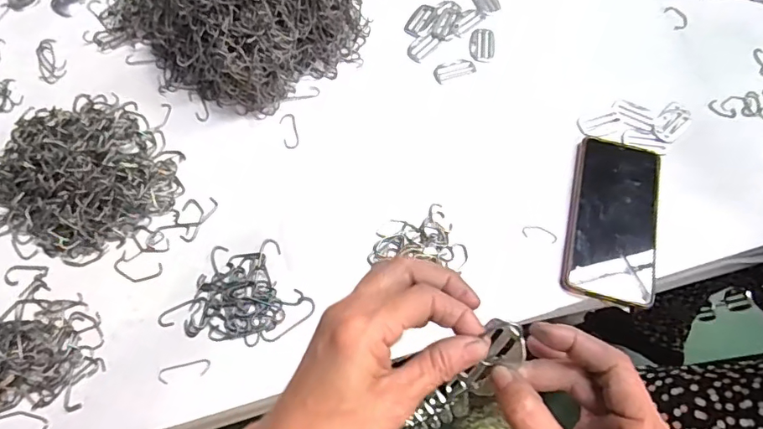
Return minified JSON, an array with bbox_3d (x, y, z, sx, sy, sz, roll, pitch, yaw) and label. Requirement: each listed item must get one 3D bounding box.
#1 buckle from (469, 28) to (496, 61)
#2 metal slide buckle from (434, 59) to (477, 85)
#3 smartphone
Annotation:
[{"bbox_3d":[0.114,-0.193,0.581,0.029,0.004,0.044,3,64,0],"label":"buckle"},{"bbox_3d":[0.081,-0.161,0.568,0.047,0.004,0.025,-21,67,-11],"label":"metal slide buckle"},{"bbox_3d":[0.223,0.001,0.490,0.082,0.013,0.167,15,65,5],"label":"smartphone"}]

